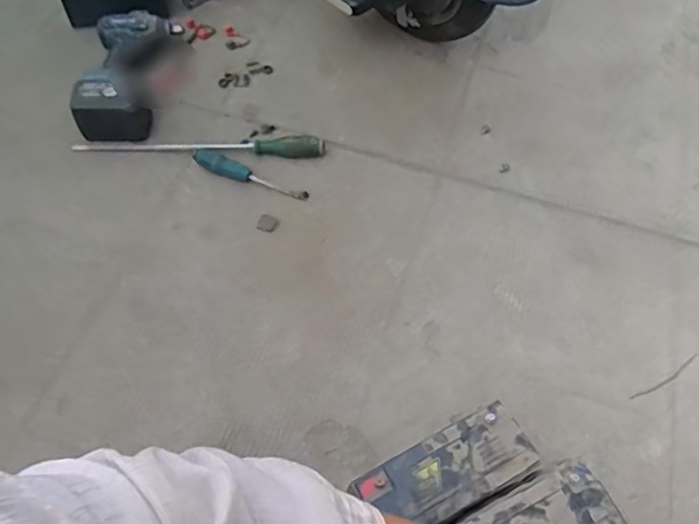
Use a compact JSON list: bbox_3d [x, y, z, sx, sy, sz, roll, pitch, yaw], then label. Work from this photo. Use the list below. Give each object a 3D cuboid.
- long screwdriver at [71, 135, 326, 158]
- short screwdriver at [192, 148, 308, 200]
[{"bbox_3d":[-0.239,-0.191,0.967,0.397,0.034,0.034,2,58,-2],"label":"long screwdriver"},{"bbox_3d":[-0.161,-0.136,0.950,0.193,0.028,0.031,25,60,11],"label":"short screwdriver"}]

